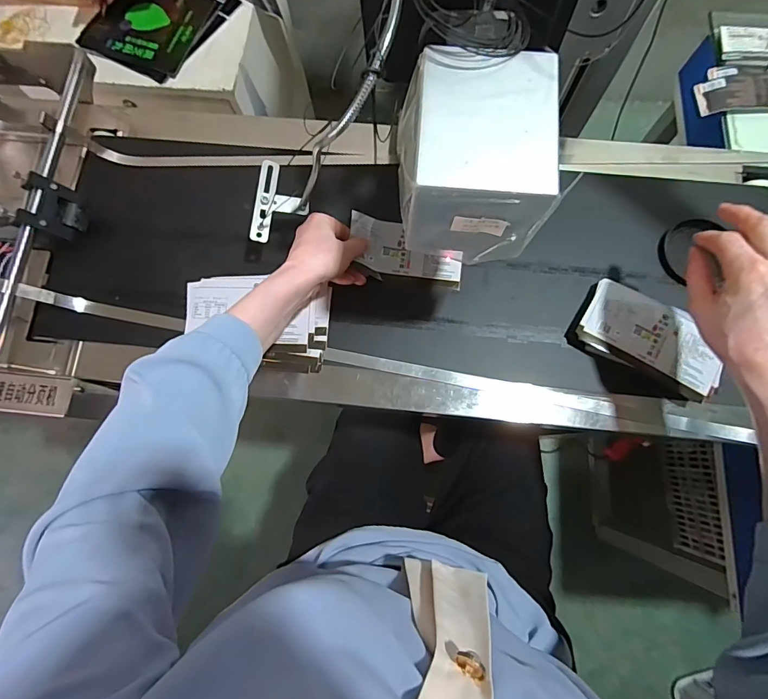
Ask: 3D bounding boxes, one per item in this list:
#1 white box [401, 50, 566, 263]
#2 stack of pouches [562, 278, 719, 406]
[{"bbox_3d":[0.072,-0.143,0.323,0.118,0.086,0.126,1,77,0],"label":"white box"},{"bbox_3d":[0.323,-0.009,0.510,0.177,0.044,0.094,30,79,7],"label":"stack of pouches"}]

